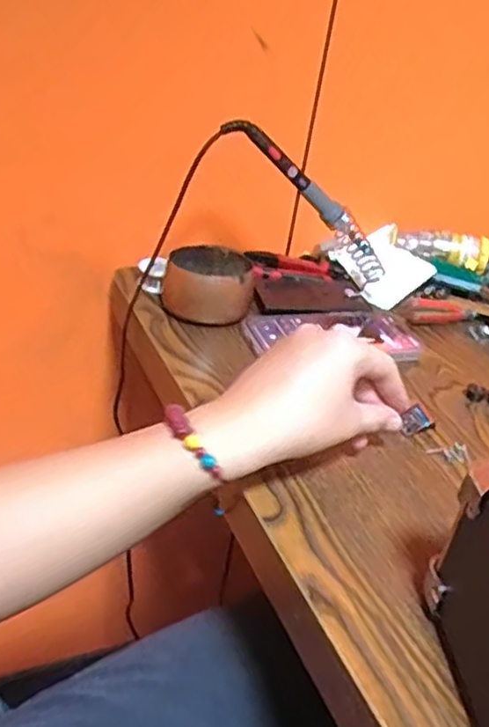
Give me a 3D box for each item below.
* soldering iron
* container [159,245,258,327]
[{"bbox_3d":[0.065,-0.150,0.629,0.225,0.027,0.024,38,16,-33],"label":"soldering iron"},{"bbox_3d":[-0.035,-0.082,0.655,0.084,0.047,0.086,6,31,-4],"label":"container"}]

